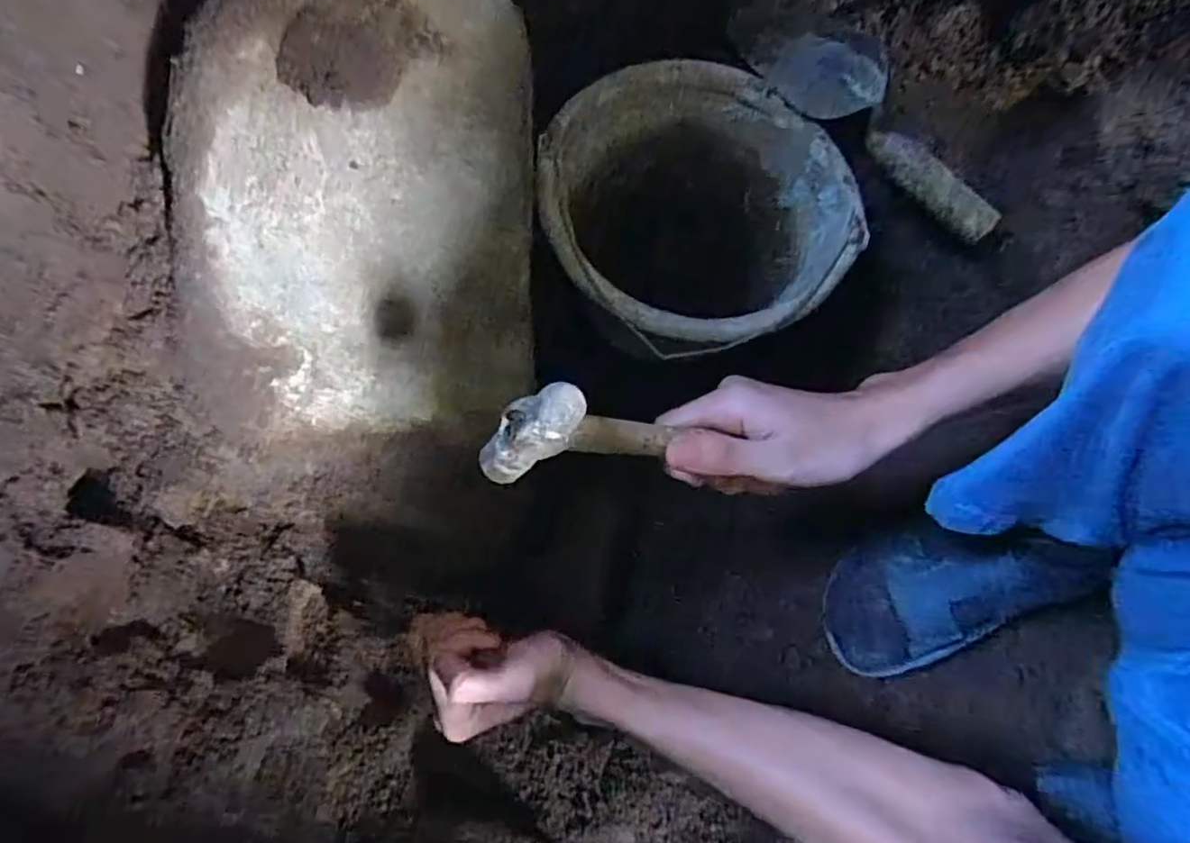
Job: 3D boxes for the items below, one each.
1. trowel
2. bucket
[{"bbox_3d":[0.248,-0.235,0.553,0.225,0.031,0.062,36,75,-9],"label":"trowel"},{"bbox_3d":[0.081,-0.146,0.620,0.238,0.250,0.236,0,74,-2],"label":"bucket"}]

